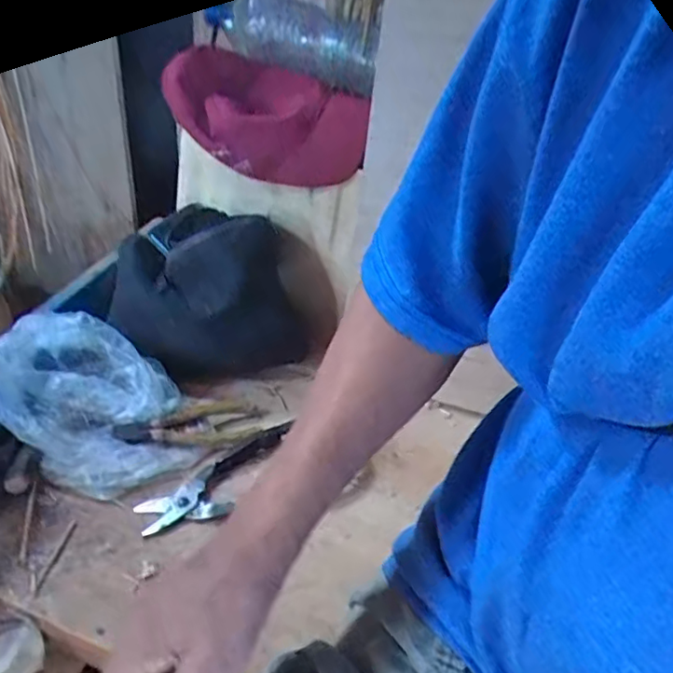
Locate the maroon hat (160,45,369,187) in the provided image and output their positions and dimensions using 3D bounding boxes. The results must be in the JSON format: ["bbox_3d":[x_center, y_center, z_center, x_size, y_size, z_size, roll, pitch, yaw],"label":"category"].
[{"bbox_3d":[-0.087,-0.268,0.761,0.252,0.123,0.211,7,41,7],"label":"maroon hat"}]

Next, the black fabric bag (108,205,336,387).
[{"bbox_3d":[-0.145,-0.065,0.744,0.255,0.152,0.183,-17,44,-20],"label":"black fabric bag"}]

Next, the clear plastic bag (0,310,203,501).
[{"bbox_3d":[-0.244,0.063,0.614,0.196,0.097,0.144,26,47,26],"label":"clear plastic bag"}]

